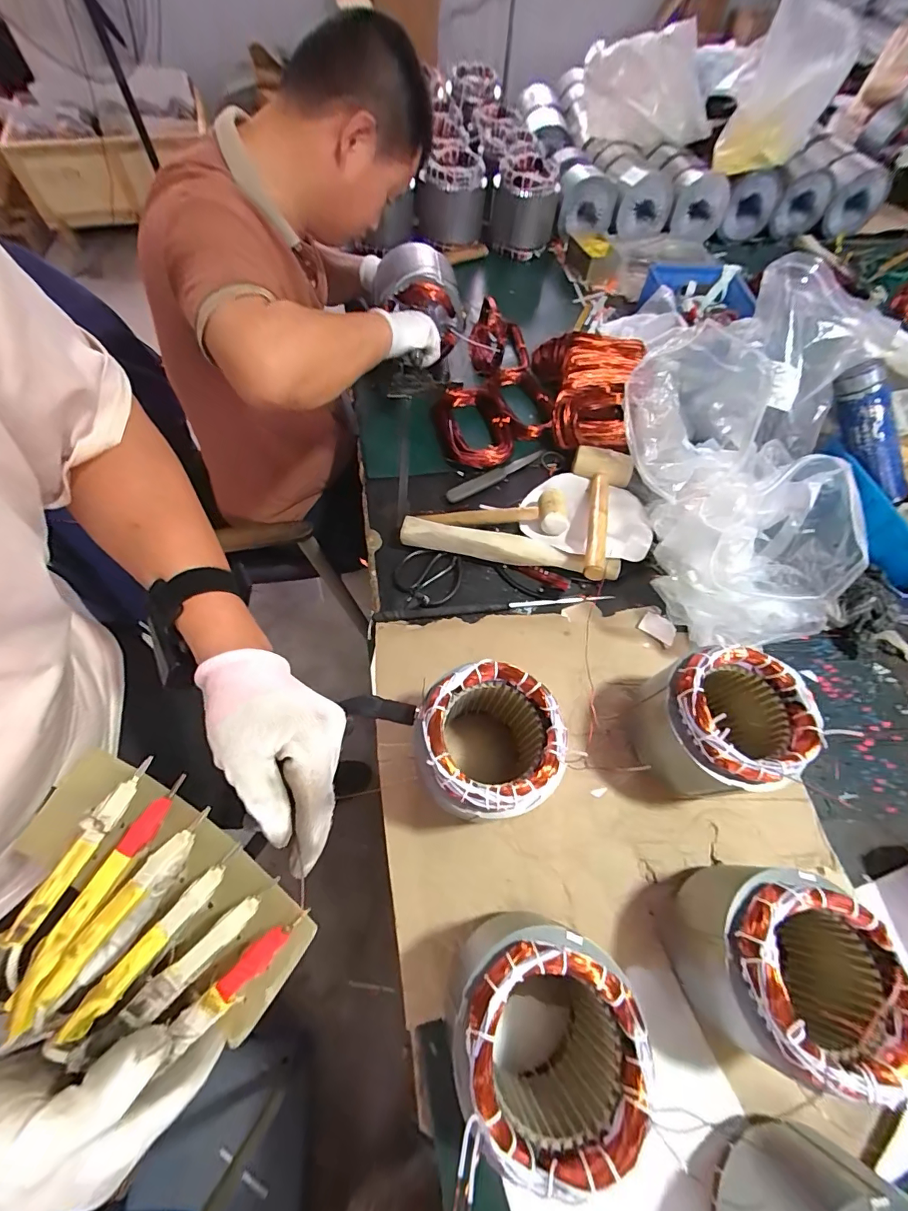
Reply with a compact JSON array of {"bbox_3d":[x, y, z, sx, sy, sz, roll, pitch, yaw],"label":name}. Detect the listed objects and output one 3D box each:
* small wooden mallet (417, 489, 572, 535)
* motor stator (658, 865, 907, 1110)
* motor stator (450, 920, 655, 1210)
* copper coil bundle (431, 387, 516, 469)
[{"bbox_3d":[0.061,-0.150,0.728,0.243,0.055,0.060,1,63,-2],"label":"small wooden mallet"},{"bbox_3d":[0.309,0.337,0.434,0.145,0.164,0.147,1,63,-2],"label":"motor stator"},{"bbox_3d":[0.070,0.365,0.403,0.136,0.169,0.136,1,63,-2],"label":"motor stator"},{"bbox_3d":[0.043,-0.338,0.839,0.139,0.066,0.186,-12,64,-9],"label":"copper coil bundle"}]

